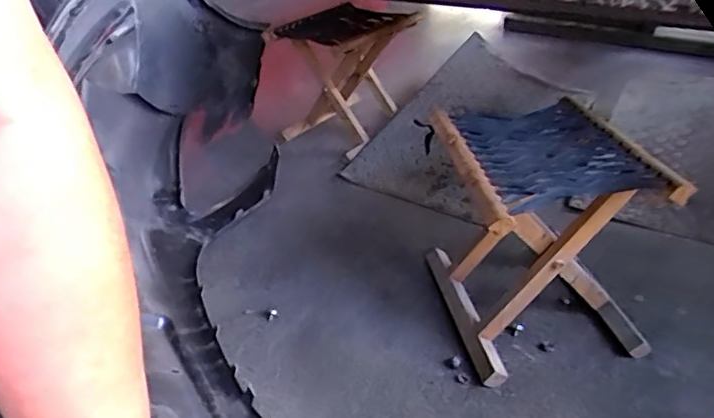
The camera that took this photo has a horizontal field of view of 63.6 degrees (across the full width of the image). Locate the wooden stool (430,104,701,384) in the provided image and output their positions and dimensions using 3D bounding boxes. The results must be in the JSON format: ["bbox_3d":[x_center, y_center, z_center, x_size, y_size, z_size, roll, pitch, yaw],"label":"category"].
[{"bbox_3d":[0.283,0.031,0.946,0.275,0.336,0.320,-7,34,-4],"label":"wooden stool"}]

